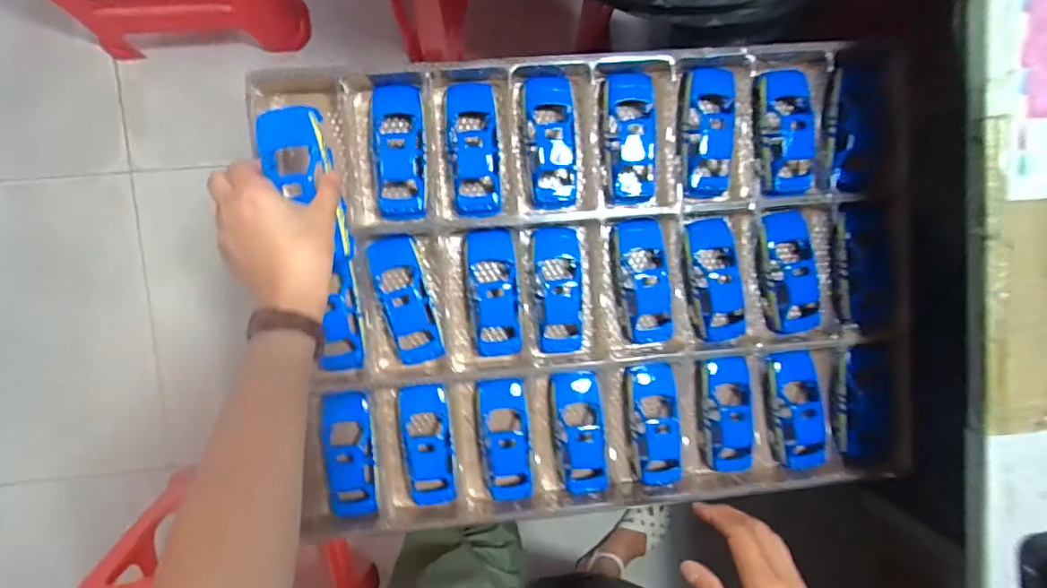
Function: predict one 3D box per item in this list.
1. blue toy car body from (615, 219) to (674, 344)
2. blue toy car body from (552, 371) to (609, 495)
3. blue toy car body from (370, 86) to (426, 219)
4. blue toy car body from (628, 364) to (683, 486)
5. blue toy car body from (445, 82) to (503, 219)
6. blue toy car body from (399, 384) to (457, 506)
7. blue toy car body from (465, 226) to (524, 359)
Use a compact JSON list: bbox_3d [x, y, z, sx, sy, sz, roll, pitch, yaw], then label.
[{"bbox_3d":[0.129,-0.013,0.563,0.049,0.025,0.130,-10,96,-4],"label":"blue toy car body"},{"bbox_3d":[0.061,0.149,0.565,0.050,0.035,0.128,-7,96,-4],"label":"blue toy car body"},{"bbox_3d":[-0.124,-0.142,0.536,0.050,0.026,0.132,-3,96,-5],"label":"blue toy car body"},{"bbox_3d":[0.140,0.141,0.582,0.051,0.040,0.130,-2,95,-5],"label":"blue toy car body"},{"bbox_3d":[-0.049,-0.144,0.539,0.052,0.023,0.132,-6,96,-4],"label":"blue toy car body"},{"bbox_3d":[-0.098,0.155,0.551,0.047,0.026,0.122,-6,96,-4],"label":"blue toy car body"},{"bbox_3d":[-0.029,-0.001,0.548,0.047,0.024,0.127,-5,96,-4],"label":"blue toy car body"}]

